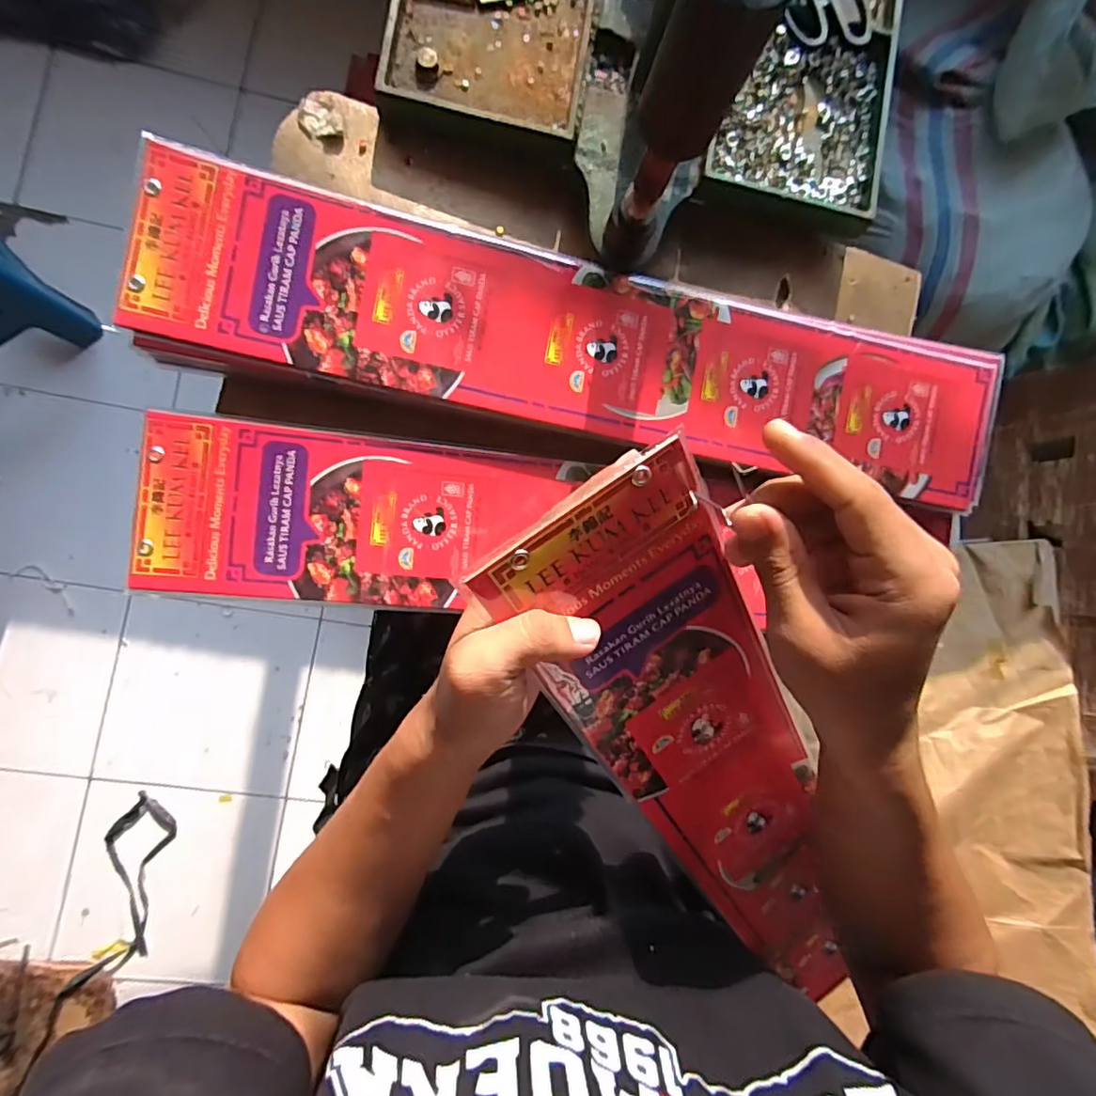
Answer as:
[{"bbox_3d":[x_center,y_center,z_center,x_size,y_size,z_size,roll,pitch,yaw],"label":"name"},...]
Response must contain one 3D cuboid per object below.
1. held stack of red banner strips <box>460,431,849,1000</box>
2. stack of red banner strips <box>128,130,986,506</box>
[{"bbox_3d":[0.119,0.166,0.367,0.112,0.014,0.510,-35,122,-9],"label":"held stack of red banner strips"},{"bbox_3d":[0.040,-0.131,0.374,0.567,0.020,0.115,9,85,-8],"label":"stack of red banner strips"}]

